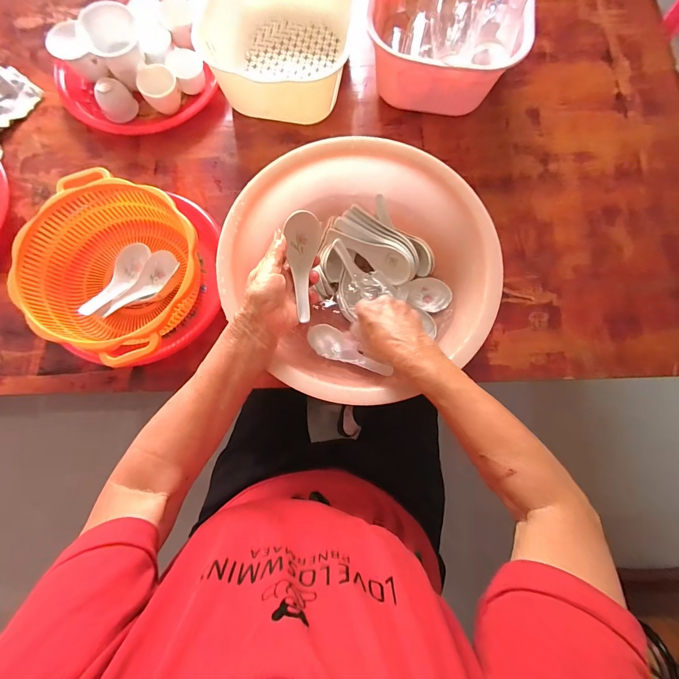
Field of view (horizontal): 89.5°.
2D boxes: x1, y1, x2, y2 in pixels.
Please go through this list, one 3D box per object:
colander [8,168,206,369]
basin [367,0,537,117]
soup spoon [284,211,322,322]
[{"bbox_3d":[-0.291,-0.091,0.462,0.214,0.087,0.211,24,79,4],"label":"colander"},{"bbox_3d":[0.165,-0.493,0.525,0.212,0.131,0.258,3,78,-1],"label":"basin"},{"bbox_3d":[-0.044,-0.087,0.404,0.038,0.023,0.118,2,95,0],"label":"soup spoon"}]

